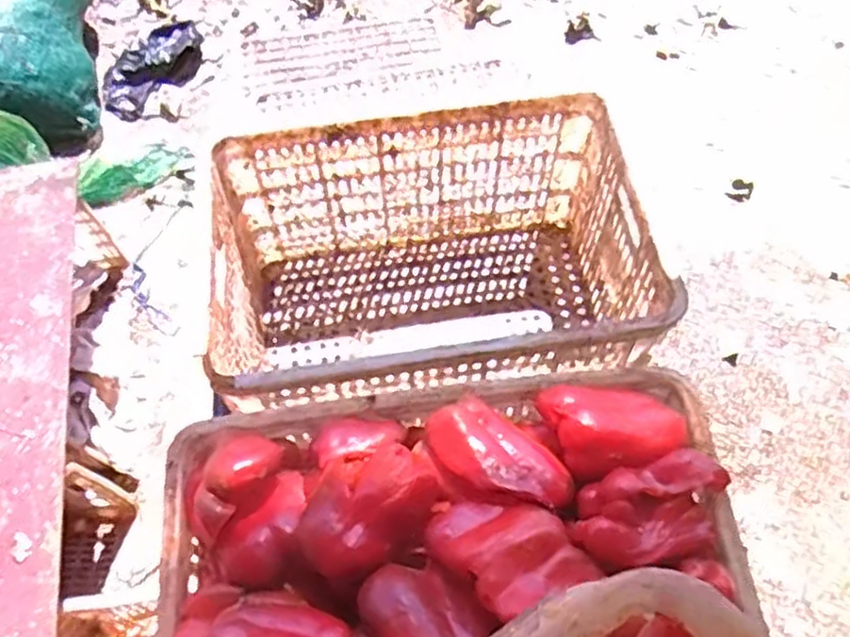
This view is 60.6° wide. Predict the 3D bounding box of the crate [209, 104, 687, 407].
[{"bbox_3d":[0.005,-0.047,0.961,0.507,0.292,0.351,-8,65,-2],"label":"crate"}]

